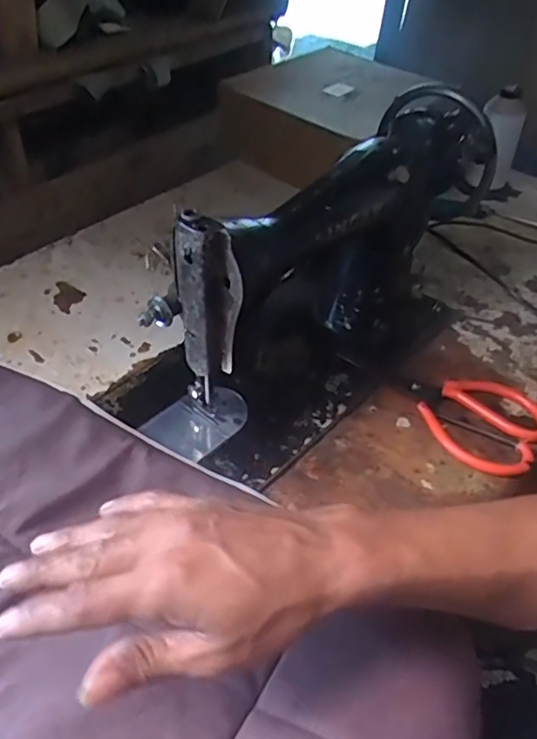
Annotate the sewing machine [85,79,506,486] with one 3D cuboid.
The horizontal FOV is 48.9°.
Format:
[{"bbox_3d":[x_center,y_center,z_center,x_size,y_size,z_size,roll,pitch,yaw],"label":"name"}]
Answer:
[{"bbox_3d":[0.043,-0.098,0.541,0.176,0.189,0.411,35,51,26],"label":"sewing machine"}]

